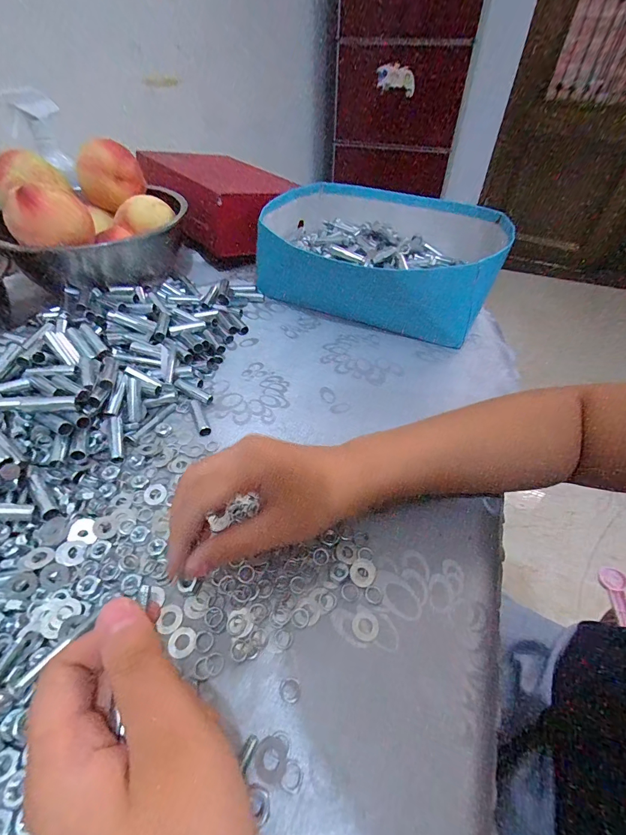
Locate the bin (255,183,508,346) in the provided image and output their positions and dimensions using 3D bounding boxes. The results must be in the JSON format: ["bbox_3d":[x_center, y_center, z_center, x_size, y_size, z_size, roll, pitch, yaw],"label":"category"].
[{"bbox_3d":[0.091,-0.236,0.511,0.297,0.096,0.247,19,49,16],"label":"bin"}]

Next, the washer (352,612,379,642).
[{"bbox_3d":[0.033,0.128,0.227,0.016,0.004,0.015,1,47,-1],"label":"washer"}]

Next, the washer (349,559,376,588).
[{"bbox_3d":[0.034,0.103,0.248,0.016,0.004,0.019,16,48,13],"label":"washer"}]

